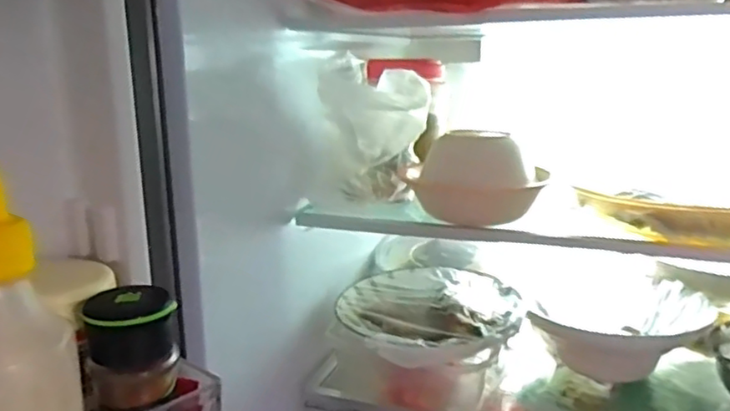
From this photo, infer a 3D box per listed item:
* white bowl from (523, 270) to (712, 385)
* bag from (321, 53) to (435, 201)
[{"bbox_3d":[0.260,0.121,0.624,0.145,0.074,0.180,8,17,39],"label":"white bowl"},{"bbox_3d":[0.008,-0.067,0.561,0.090,0.139,0.068,-2,52,2],"label":"bag"}]

